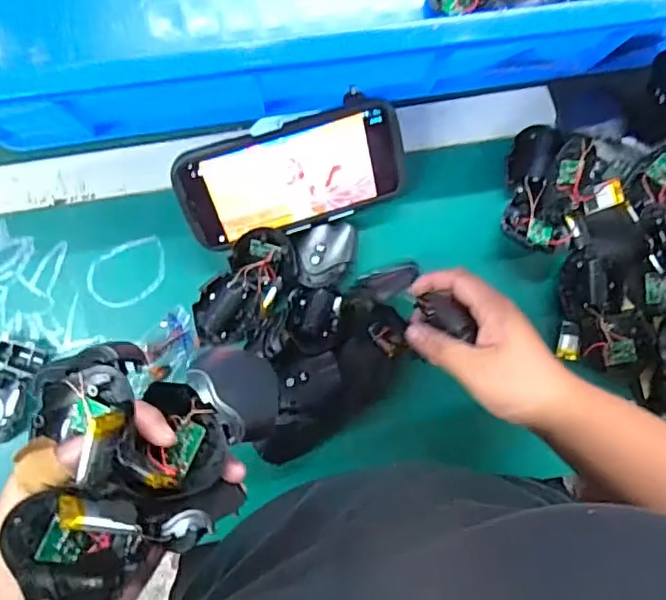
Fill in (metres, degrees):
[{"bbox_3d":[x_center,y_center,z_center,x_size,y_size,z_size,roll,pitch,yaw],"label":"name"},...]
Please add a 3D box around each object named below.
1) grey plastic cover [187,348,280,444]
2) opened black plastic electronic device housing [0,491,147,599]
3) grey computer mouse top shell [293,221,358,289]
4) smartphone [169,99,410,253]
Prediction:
[{"bbox_3d":[-0.049,0.046,0.295,0.020,0.049,0.052,-34,92,33],"label":"grey plastic cover"},{"bbox_3d":[-0.110,0.106,0.247,0.053,0.022,0.053,-11,119,-21],"label":"opened black plastic electronic device housing"},{"bbox_3d":[-0.006,-0.037,0.467,0.051,0.019,0.052,-5,95,-23],"label":"grey computer mouse top shell"},{"bbox_3d":[-0.030,-0.095,0.439,0.171,0.007,0.079,-17,122,-3],"label":"smartphone"}]

